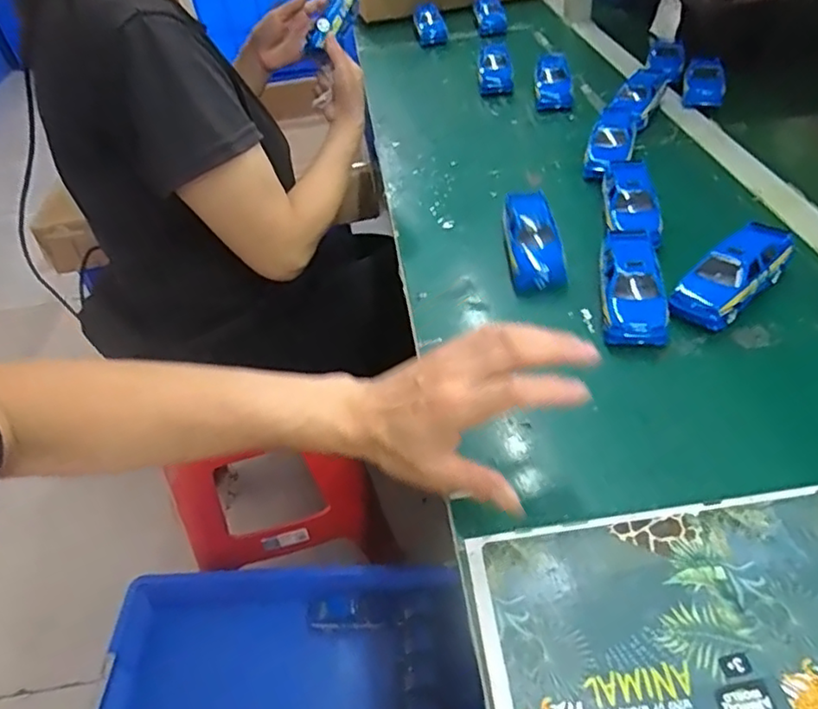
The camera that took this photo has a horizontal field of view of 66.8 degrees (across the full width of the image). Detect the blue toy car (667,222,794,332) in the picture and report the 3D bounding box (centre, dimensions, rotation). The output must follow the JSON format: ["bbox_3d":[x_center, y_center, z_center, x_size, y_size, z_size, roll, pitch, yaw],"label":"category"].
[{"bbox_3d":[0.289,-0.070,0.557,0.127,0.047,0.053,-36,51,-27],"label":"blue toy car"}]

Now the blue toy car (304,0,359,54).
[{"bbox_3d":[-0.092,-0.452,0.818,0.037,0.037,0.123,24,89,29],"label":"blue toy car"}]

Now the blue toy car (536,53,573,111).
[{"bbox_3d":[0.215,-0.403,0.925,0.054,0.044,0.095,1,44,9],"label":"blue toy car"}]

